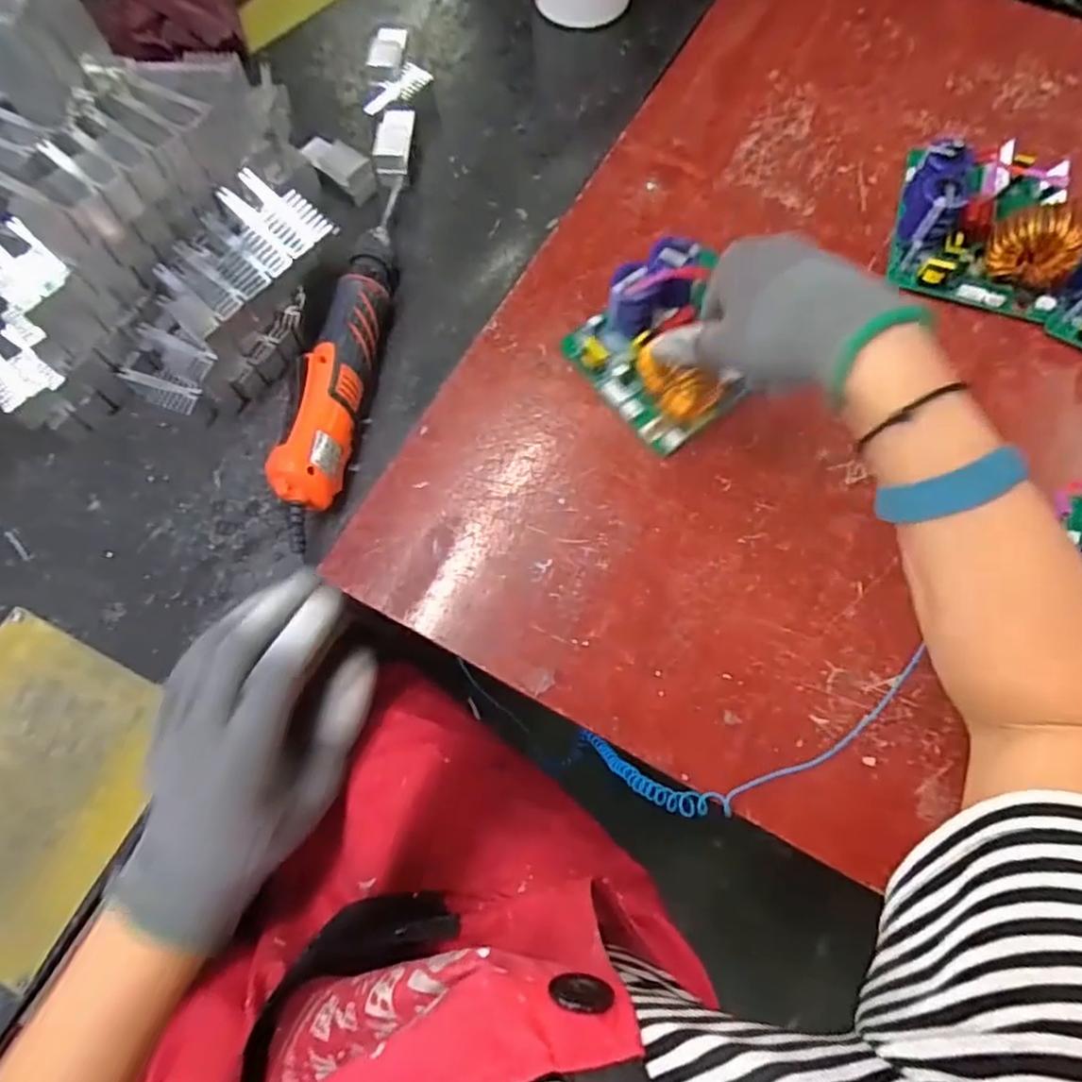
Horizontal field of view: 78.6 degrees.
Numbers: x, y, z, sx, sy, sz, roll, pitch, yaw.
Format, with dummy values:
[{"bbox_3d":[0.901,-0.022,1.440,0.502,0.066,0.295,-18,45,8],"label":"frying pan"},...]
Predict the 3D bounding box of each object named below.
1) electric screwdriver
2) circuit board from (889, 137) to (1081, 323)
[{"bbox_3d":[-0.139,-0.146,0.484,0.038,0.048,0.311,8,70,4],"label":"electric screwdriver"},{"bbox_3d":[0.341,-0.252,0.501,0.116,0.066,0.135,14,70,6],"label":"circuit board"}]

